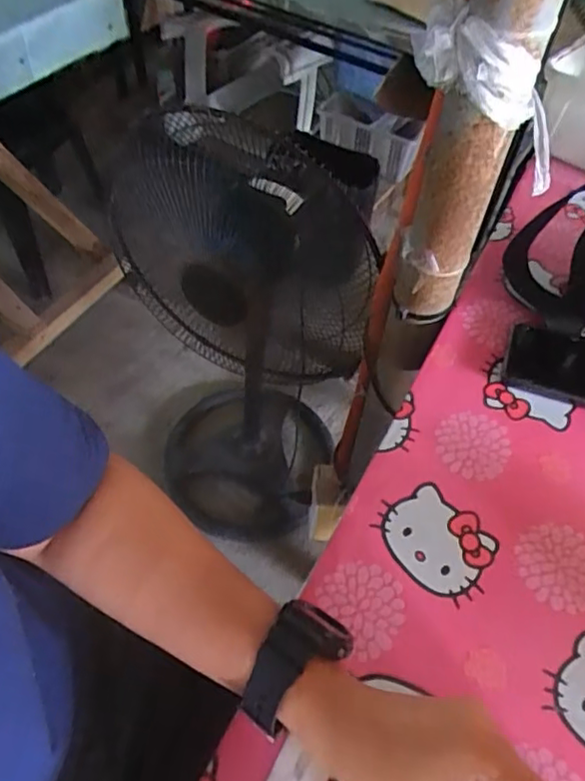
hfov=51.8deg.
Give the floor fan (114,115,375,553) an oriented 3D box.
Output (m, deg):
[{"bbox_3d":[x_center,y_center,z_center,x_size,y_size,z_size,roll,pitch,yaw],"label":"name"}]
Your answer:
[{"bbox_3d":[-0.086,-0.068,1.131,0.351,0.861,0.383,-3,53,-5],"label":"floor fan"}]

